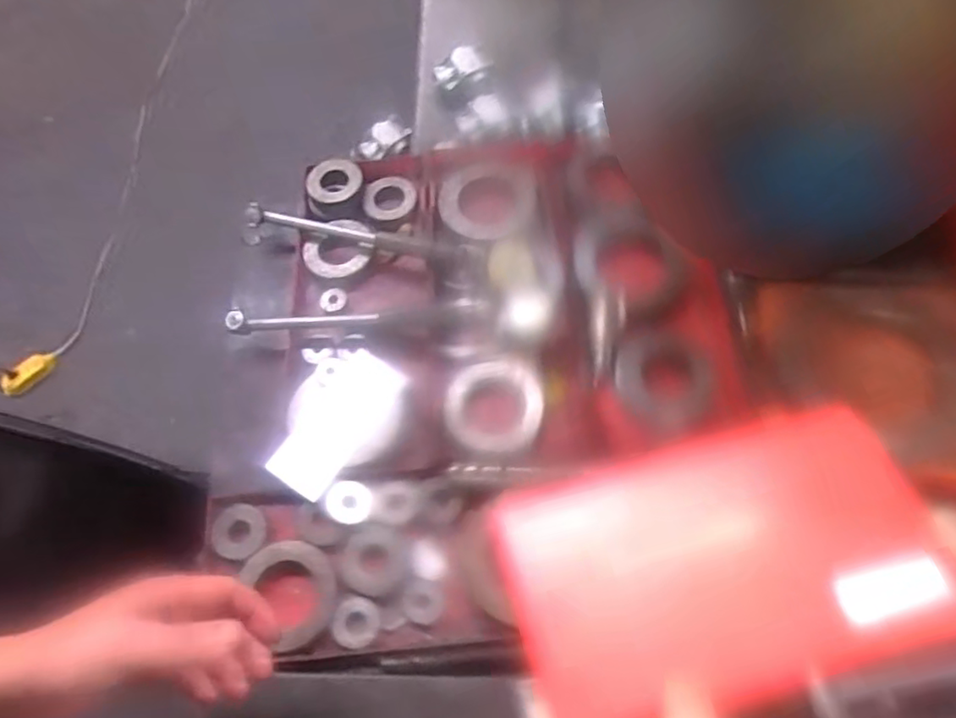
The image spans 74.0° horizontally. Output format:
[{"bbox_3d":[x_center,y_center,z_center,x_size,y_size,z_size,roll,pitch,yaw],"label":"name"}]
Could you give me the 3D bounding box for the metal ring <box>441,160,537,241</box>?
[{"bbox_3d":[0.011,-0.185,0.747,0.112,0.013,0.092,-9,80,7],"label":"metal ring"}]

